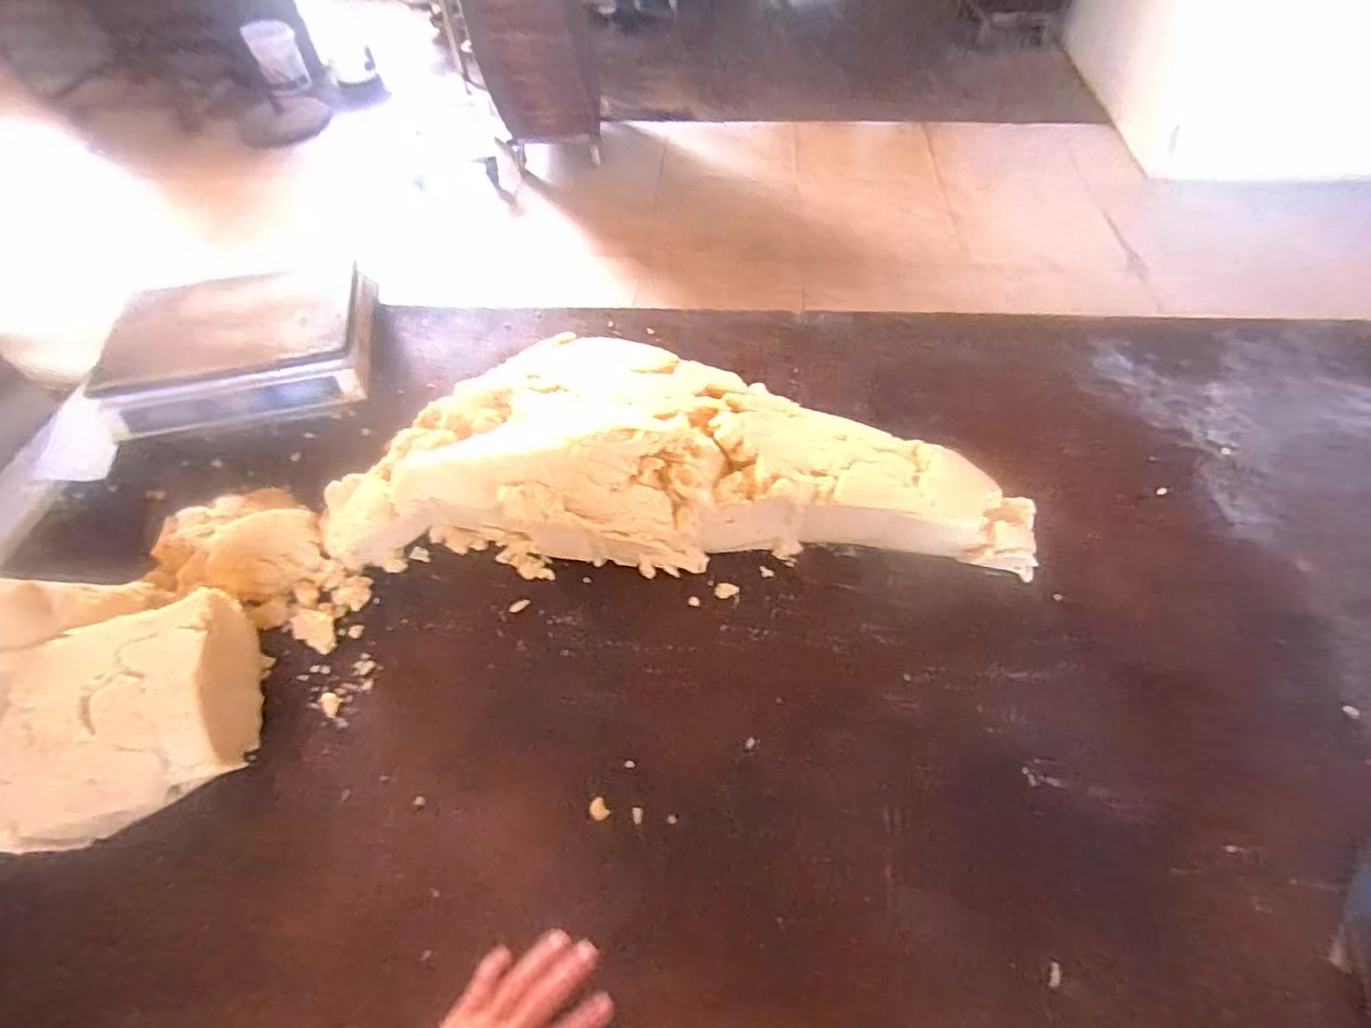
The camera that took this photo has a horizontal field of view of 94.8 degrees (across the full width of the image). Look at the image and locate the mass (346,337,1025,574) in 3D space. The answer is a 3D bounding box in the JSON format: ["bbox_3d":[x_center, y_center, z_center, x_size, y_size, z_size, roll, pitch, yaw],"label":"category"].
[{"bbox_3d":[-0.001,-0.099,0.801,0.850,0.161,0.345,2,54,5],"label":"mass"}]

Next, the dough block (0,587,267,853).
[{"bbox_3d":[-0.542,0.205,0.629,0.181,0.122,0.219,-13,54,-6],"label":"dough block"}]

